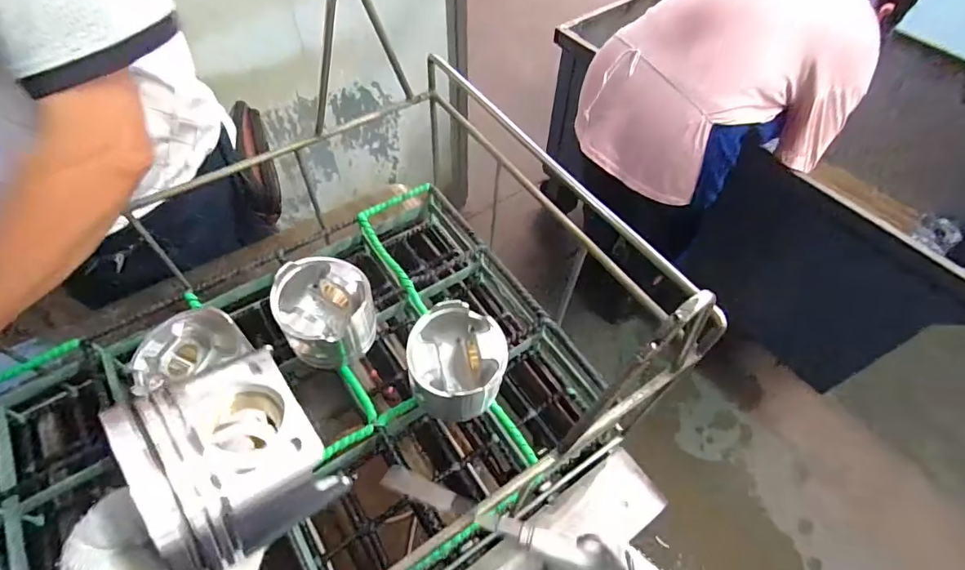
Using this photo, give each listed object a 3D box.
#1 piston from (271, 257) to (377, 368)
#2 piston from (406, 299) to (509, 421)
[{"bbox_3d":[-0.193,0.035,0.601,0.107,0.095,0.112,1,56,-1],"label":"piston"},{"bbox_3d":[-0.029,0.088,0.572,0.112,0.078,0.125,-3,56,-4],"label":"piston"}]

